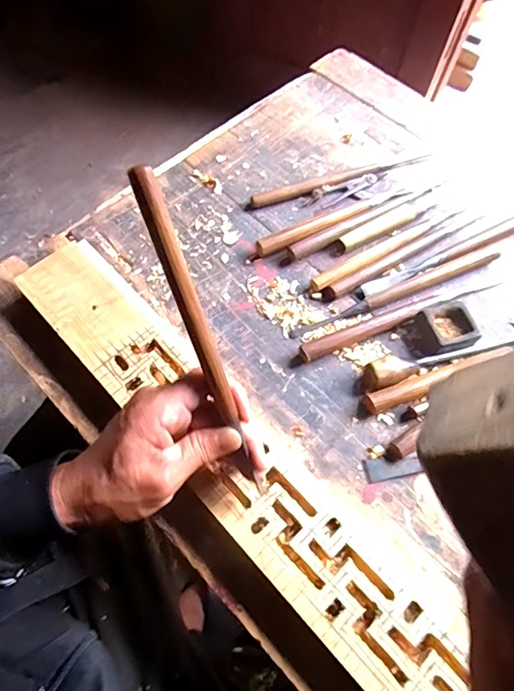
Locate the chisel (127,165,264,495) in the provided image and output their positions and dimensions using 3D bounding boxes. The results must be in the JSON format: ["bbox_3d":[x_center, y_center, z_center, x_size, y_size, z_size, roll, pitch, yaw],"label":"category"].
[{"bbox_3d":[-0.035,-0.001,0.301,0.014,0.223,0.010,-24,28,-13],"label":"chisel"}]

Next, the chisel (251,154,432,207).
[{"bbox_3d":[0.109,-0.209,0.567,0.244,0.011,0.019,-19,66,-11],"label":"chisel"}]

